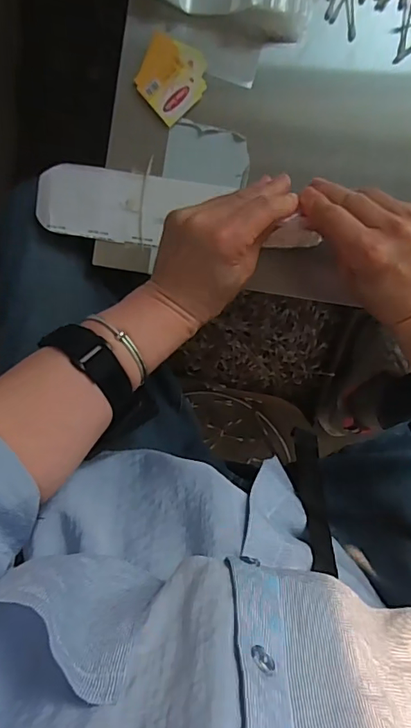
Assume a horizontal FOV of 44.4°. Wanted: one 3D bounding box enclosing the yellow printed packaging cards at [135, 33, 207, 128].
[{"bbox_3d":[-0.030,-0.251,0.441,0.059,0.010,0.059,-43,93,3],"label":"yellow printed packaging cards"}]

